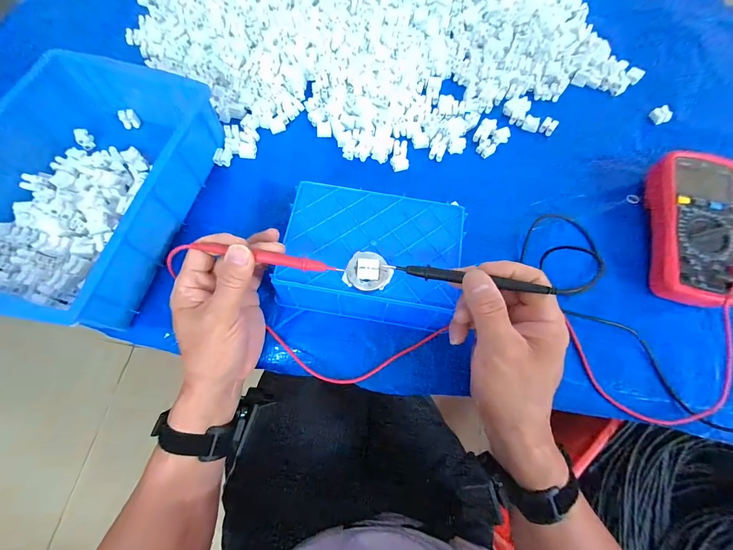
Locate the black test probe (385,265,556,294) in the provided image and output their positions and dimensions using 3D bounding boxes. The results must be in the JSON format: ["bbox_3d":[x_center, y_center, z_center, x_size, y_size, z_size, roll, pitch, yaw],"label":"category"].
[{"bbox_3d":[0.085,0.002,0.287,0.142,0.010,0.009,8,69,18],"label":"black test probe"}]

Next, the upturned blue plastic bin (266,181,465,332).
[{"bbox_3d":[0.007,-0.017,0.355,0.184,0.066,0.132,10,69,2],"label":"upturned blue plastic bin"}]

